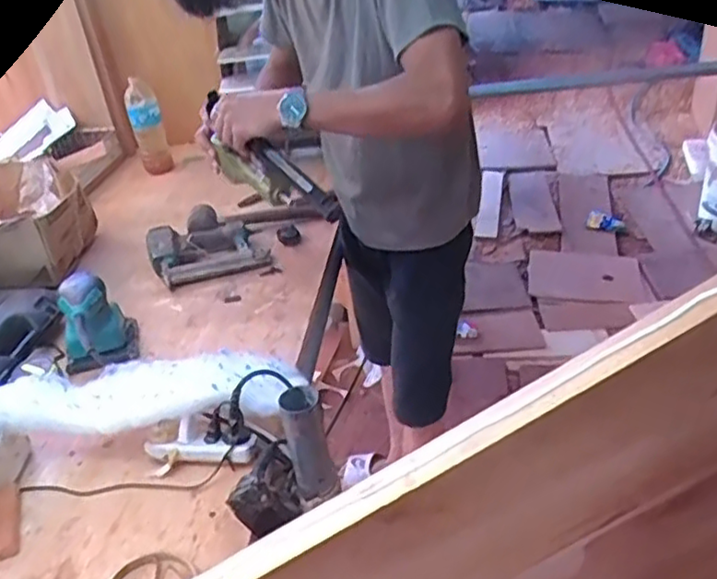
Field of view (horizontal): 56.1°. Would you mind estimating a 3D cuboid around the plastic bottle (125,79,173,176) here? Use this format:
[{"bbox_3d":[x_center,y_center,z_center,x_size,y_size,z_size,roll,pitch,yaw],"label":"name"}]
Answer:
[{"bbox_3d":[-0.547,-0.422,1.753,0.074,0.221,0.084,-26,41,-28],"label":"plastic bottle"}]

